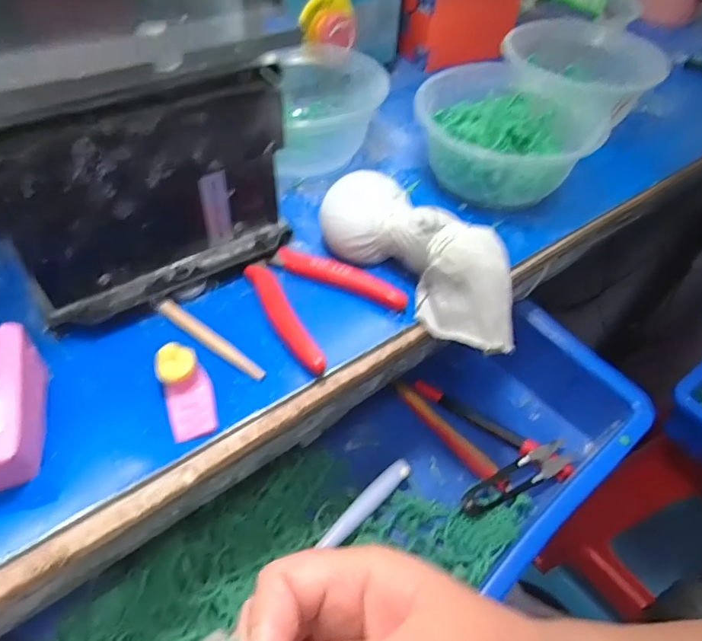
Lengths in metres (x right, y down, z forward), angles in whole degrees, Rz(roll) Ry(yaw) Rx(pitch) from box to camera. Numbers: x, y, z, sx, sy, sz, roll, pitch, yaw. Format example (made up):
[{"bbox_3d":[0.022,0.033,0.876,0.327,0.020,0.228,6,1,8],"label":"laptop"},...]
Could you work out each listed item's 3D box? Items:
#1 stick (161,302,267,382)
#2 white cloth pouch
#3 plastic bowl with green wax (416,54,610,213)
[{"bbox_3d":[-0.081,0.012,0.291,0.081,0.004,0.009,33,54,22],"label":"stick"},{"bbox_3d":[0.044,-0.043,0.316,0.142,0.048,0.051,35,55,23],"label":"white cloth pouch"},{"bbox_3d":[0.117,-0.140,0.388,0.129,0.066,0.111,19,50,11],"label":"plastic bowl with green wax"}]

